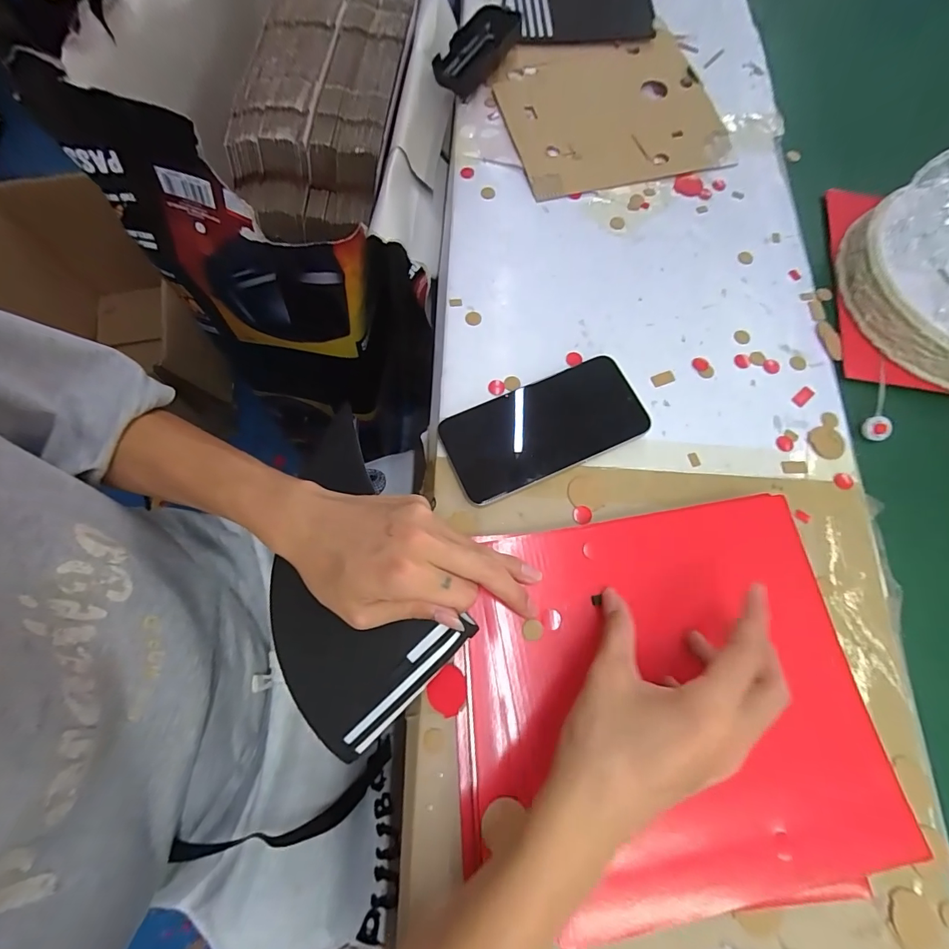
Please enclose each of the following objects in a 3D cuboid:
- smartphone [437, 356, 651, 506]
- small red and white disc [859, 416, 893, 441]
[{"bbox_3d":[0.055,-0.037,0.339,0.155,0.013,0.074,-22,74,-8],"label":"smartphone"},{"bbox_3d":[0.332,-0.038,0.358,0.017,0.008,0.019,-18,74,-8],"label":"small red and white disc"}]

